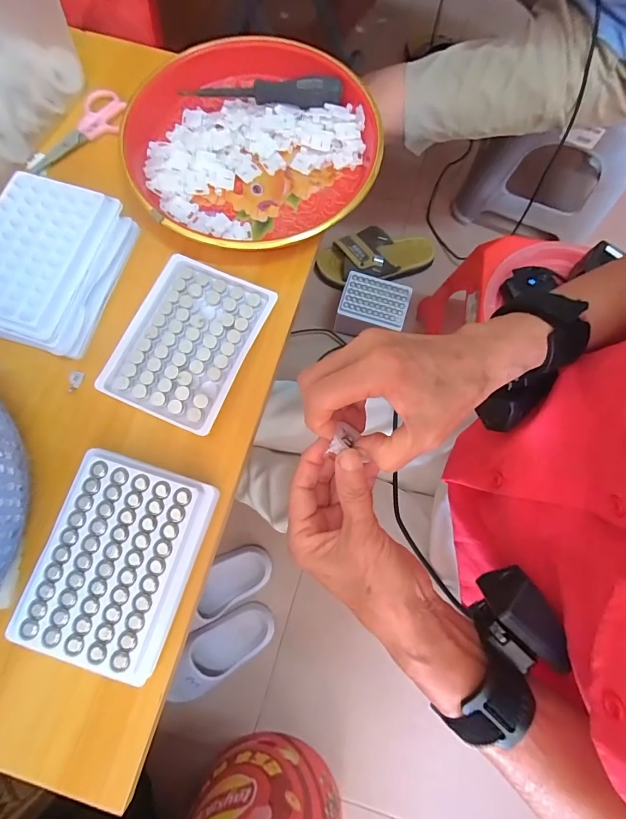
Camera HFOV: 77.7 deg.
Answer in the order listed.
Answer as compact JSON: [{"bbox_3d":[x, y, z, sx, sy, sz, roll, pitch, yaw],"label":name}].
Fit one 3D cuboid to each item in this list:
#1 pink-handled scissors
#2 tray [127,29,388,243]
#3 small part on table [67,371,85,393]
[{"bbox_3d":[-0.212,-0.251,0.356,0.039,0.008,0.105,32,78,5],"label":"pink-handled scissors"},{"bbox_3d":[-0.060,-0.239,0.346,0.217,0.027,0.217,0,77,-2],"label":"tray"},{"bbox_3d":[-0.189,-0.022,0.307,0.010,0.004,0.018,23,77,3],"label":"small part on table"}]

